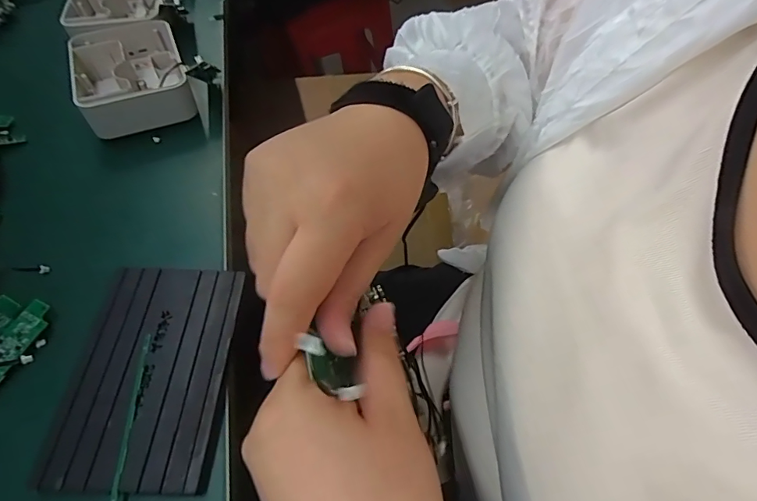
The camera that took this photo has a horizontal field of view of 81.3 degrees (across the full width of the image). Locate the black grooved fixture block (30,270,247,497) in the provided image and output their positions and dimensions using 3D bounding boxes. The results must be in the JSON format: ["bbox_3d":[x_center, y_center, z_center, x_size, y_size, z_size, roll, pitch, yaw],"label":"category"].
[{"bbox_3d":[-0.152,0.077,0.296,0.100,0.007,0.147,-1,56,1],"label":"black grooved fixture block"}]

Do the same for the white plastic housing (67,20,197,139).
[{"bbox_3d":[-0.245,-0.175,0.443,0.095,0.045,0.124,-22,58,-13],"label":"white plastic housing"}]

